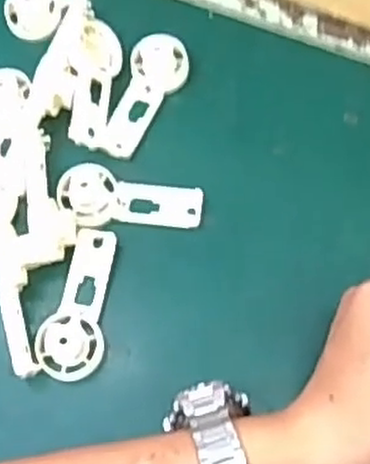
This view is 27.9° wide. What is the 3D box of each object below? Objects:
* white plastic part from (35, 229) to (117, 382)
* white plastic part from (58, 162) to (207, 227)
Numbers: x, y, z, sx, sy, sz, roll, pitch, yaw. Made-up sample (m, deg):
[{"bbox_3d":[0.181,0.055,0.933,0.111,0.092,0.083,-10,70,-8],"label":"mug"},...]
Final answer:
[{"bbox_3d":[-0.061,0.043,0.456,0.037,0.028,0.094,14,69,9],"label":"white plastic part"},{"bbox_3d":[-0.035,-0.021,0.484,0.092,0.016,0.035,8,67,-7],"label":"white plastic part"}]

